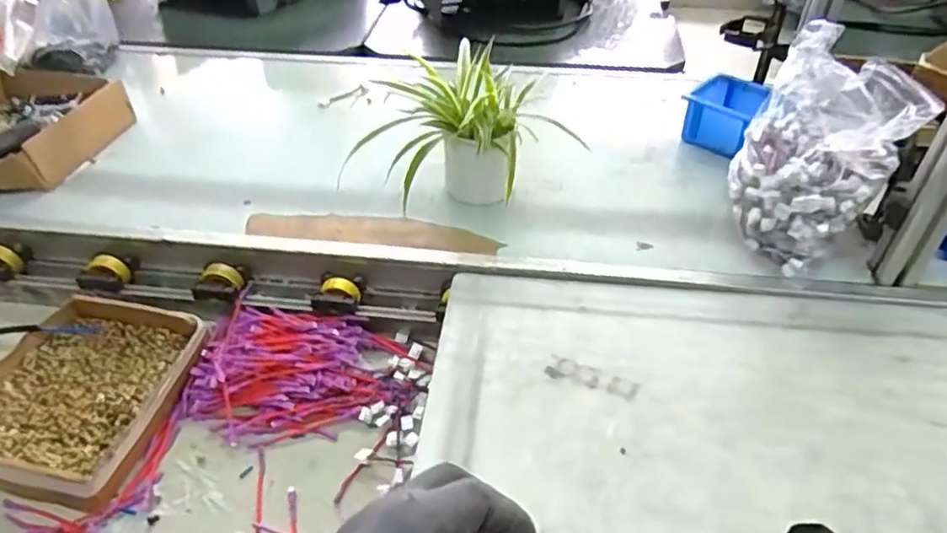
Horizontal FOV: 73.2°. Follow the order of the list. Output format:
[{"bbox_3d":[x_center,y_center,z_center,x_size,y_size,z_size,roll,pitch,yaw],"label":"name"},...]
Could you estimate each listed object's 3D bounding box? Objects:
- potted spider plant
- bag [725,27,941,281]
[{"bbox_3d":[-0.030,-0.161,0.823,0.178,0.147,0.210,29,52,29],"label":"potted spider plant"},{"bbox_3d":[0.389,-0.119,0.721,0.162,0.203,0.169,17,47,19],"label":"bag"}]

